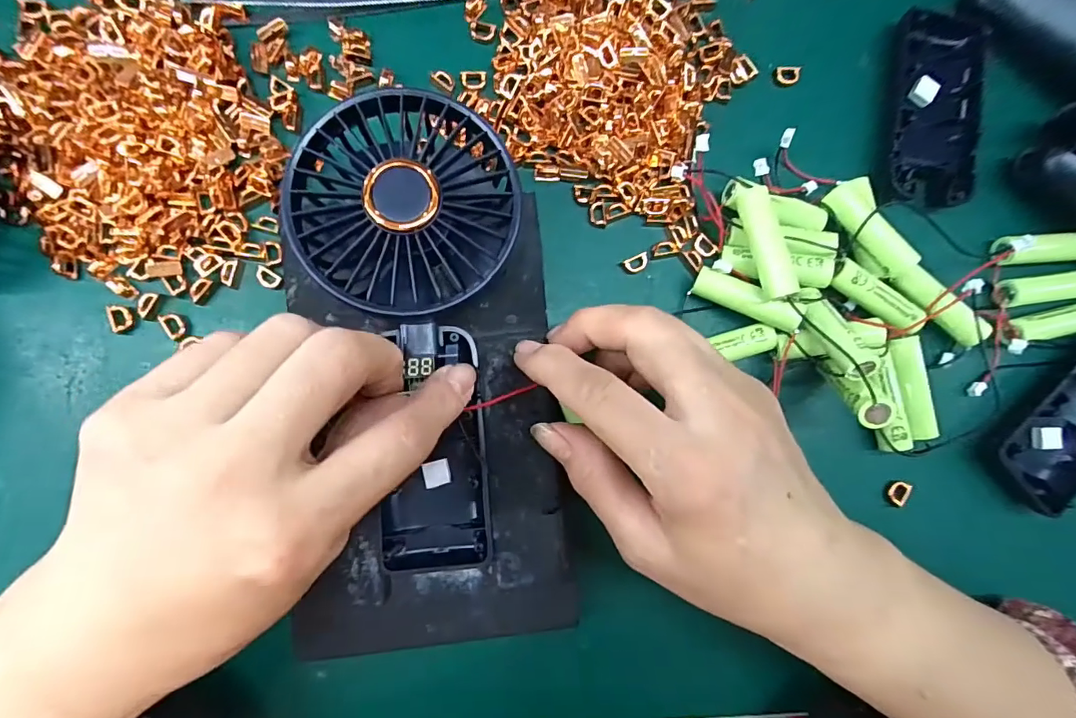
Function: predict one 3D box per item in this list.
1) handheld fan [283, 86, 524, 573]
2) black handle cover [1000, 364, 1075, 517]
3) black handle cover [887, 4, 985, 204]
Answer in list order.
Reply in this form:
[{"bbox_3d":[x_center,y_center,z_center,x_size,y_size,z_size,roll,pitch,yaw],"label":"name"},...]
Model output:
[{"bbox_3d":[-0.050,-0.008,0.207,0.087,0.043,0.184,-5,95,-7],"label":"handheld fan"},{"bbox_3d":[0.277,0.031,0.259,0.102,0.018,0.047,-36,87,-5],"label":"black handle cover"},{"bbox_3d":[0.208,-0.135,0.259,0.048,0.015,0.110,10,82,-5],"label":"black handle cover"}]

